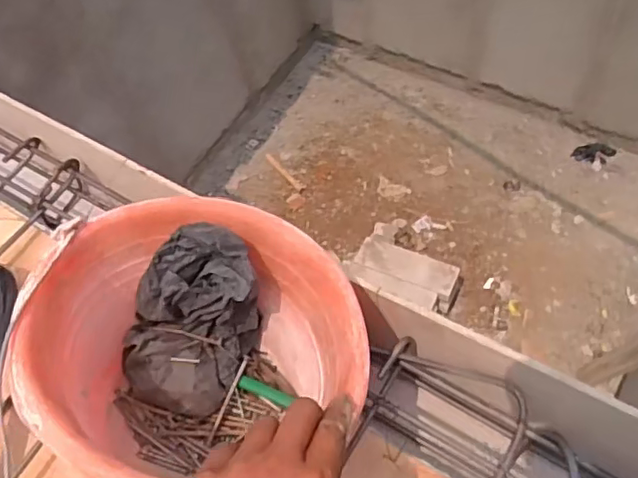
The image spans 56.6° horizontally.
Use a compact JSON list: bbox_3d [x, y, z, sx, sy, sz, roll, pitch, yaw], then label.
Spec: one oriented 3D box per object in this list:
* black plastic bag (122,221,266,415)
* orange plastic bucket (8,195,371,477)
[{"bbox_3d":[-0.112,0.069,0.497,0.091,0.121,0.124,27,68,21],"label":"black plastic bag"},{"bbox_3d":[-0.092,0.086,0.476,0.218,0.178,0.213,-2,56,3],"label":"orange plastic bucket"}]

